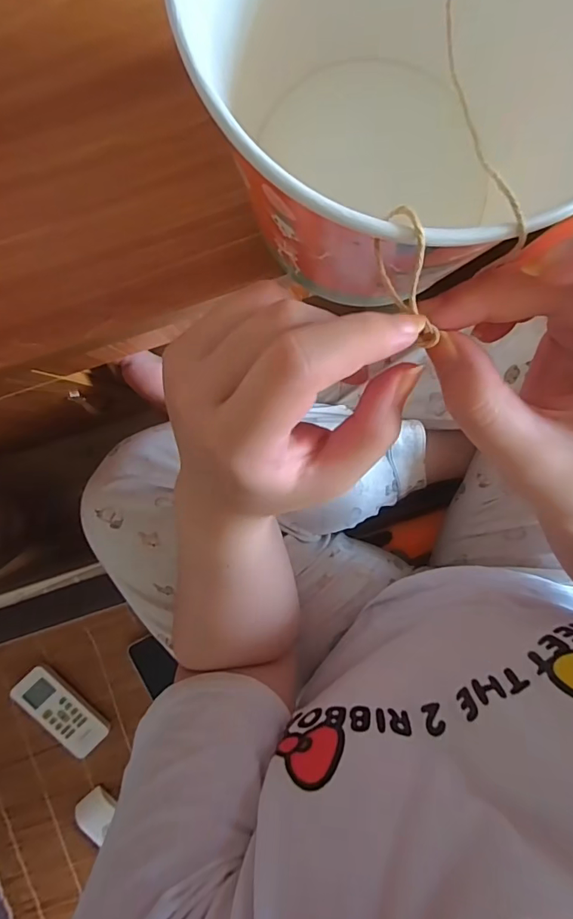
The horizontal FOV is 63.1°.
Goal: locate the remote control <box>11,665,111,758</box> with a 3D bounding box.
[{"bbox_3d":[-0.298,0.333,0.613,0.059,0.016,0.131,-42,93,1],"label":"remote control"}]

